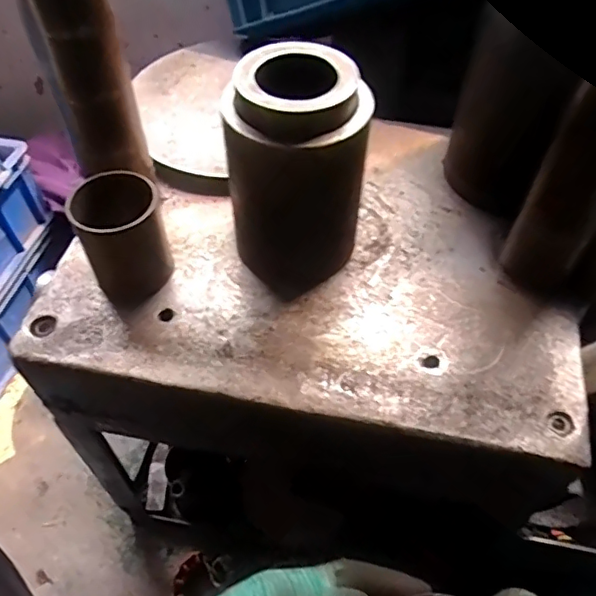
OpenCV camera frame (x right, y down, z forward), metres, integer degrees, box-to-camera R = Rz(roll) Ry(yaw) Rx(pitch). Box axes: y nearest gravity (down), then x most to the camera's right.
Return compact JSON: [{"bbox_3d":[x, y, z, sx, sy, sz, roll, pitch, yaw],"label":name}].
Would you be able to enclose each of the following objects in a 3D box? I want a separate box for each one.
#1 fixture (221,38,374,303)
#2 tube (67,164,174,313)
[{"bbox_3d":[0.002,-0.107,0.463,0.103,0.170,0.094,19,54,13],"label":"fixture"},{"bbox_3d":[-0.149,-0.053,0.475,0.066,0.085,0.079,-23,56,-18],"label":"tube"}]

